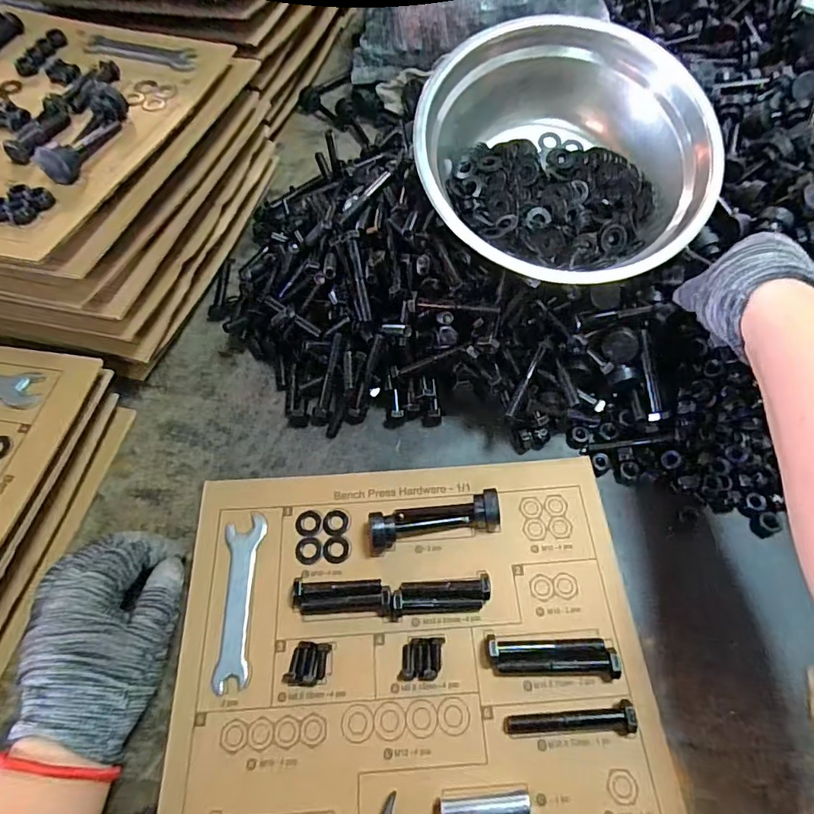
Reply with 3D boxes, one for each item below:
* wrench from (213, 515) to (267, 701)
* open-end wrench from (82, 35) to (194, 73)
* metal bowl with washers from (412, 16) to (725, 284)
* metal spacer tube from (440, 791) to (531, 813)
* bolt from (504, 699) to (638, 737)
[{"bbox_3d":[-0.116,0.131,0.355,0.026,0.004,0.114,-3,60,-1],"label":"wrench"},{"bbox_3d":[-0.248,-0.328,0.473,0.123,0.004,0.033,16,62,9],"label":"open-end wrench"},{"bbox_3d":[0.113,-0.178,0.386,0.214,0.075,0.185,0,82,-2],"label":"metal bowl with washers"},{"bbox_3d":[0.044,0.229,0.292,0.050,0.013,0.013,-3,60,-2],"label":"metal spacer tube"},{"bbox_3d":[0.099,0.189,0.312,0.075,0.017,0.016,0,60,0],"label":"bolt"}]

